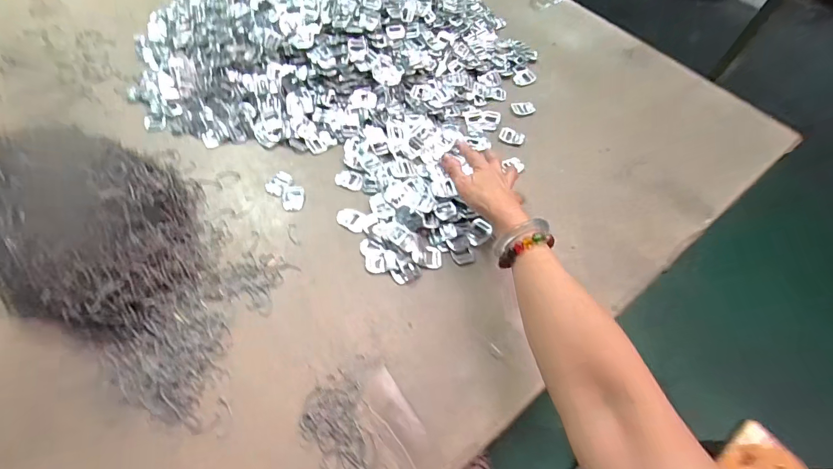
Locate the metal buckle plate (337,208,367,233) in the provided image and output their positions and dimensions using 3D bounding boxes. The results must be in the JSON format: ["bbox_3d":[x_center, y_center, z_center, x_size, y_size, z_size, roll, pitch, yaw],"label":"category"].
[{"bbox_3d":[-0.090,-0.022,0.535,0.042,0.004,0.030,25,61,11],"label":"metal buckle plate"}]

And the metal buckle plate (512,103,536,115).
[{"bbox_3d":[0.182,-0.218,0.666,0.036,0.008,0.029,-9,60,-9],"label":"metal buckle plate"}]

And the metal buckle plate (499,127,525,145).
[{"bbox_3d":[0.154,-0.158,0.628,0.040,0.004,0.030,29,61,13],"label":"metal buckle plate"}]

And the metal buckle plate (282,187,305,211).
[{"bbox_3d":[-0.176,-0.053,0.553,0.030,0.004,0.041,-1,59,-4],"label":"metal buckle plate"}]

